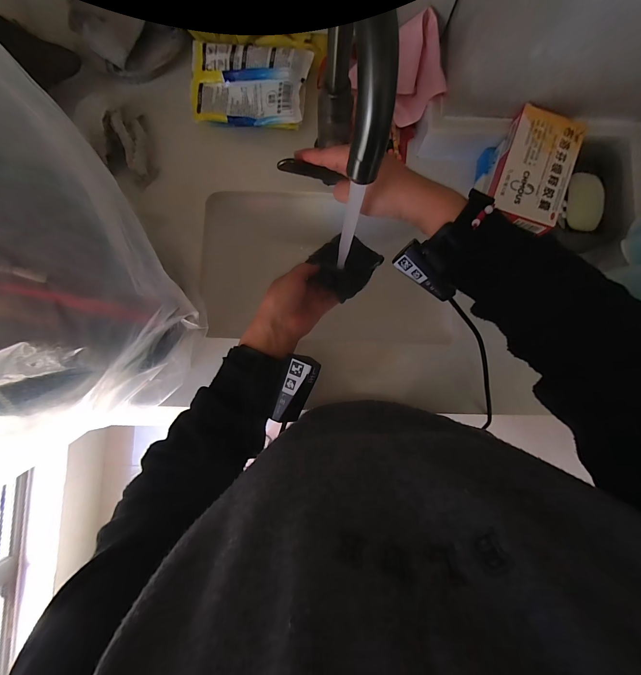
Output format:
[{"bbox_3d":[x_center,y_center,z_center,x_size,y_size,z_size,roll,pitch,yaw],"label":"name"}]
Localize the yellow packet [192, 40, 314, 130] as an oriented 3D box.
[{"bbox_3d":[-0.093,-0.322,0.391,0.157,0.018,0.098,13,103,10],"label":"yellow packet"}]

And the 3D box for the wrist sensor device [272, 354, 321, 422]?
[{"bbox_3d":[-0.024,0.052,0.306,0.029,0.018,0.070,21,100,1],"label":"wrist sensor device"}]

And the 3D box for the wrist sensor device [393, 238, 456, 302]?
[{"bbox_3d":[0.113,-0.071,0.317,0.070,0.031,0.022,42,47,2],"label":"wrist sensor device"}]

